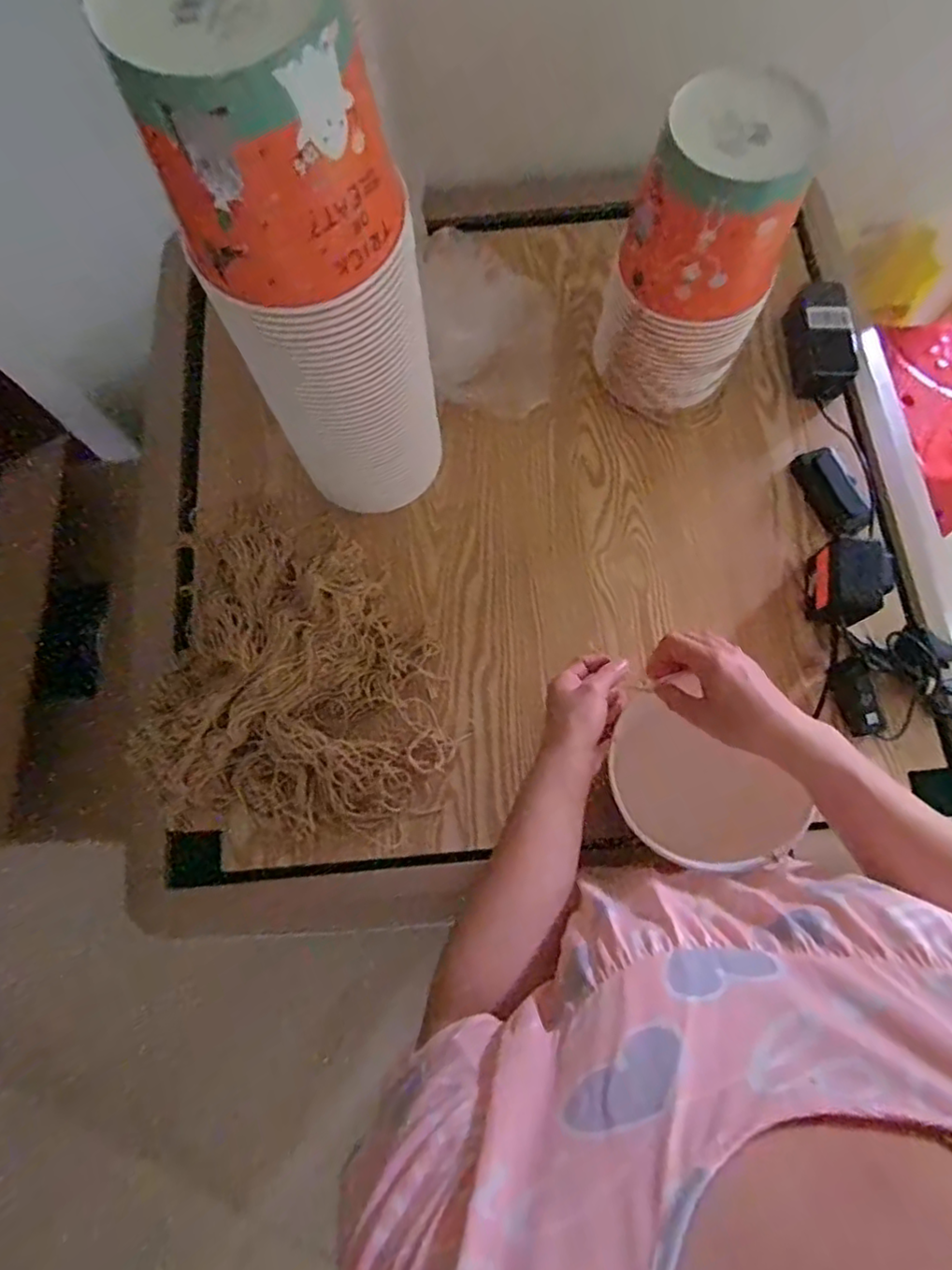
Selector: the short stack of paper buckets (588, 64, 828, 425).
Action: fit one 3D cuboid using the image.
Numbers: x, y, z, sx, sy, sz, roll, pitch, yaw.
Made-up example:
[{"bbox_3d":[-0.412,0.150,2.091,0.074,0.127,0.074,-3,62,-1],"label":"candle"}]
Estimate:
[{"bbox_3d":[0.216,-0.355,0.596,0.145,0.274,0.122,29,77,9],"label":"short stack of paper buckets"}]

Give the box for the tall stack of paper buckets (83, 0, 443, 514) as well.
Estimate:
[{"bbox_3d":[-0.109,-0.252,0.493,0.147,0.443,0.122,-9,75,-2],"label":"tall stack of paper buckets"}]

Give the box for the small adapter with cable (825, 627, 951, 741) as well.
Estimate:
[{"bbox_3d":[0.458,0.050,0.616,0.179,0.034,0.112,0,74,1],"label":"small adapter with cable"}]

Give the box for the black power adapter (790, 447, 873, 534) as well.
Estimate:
[{"bbox_3d":[0.396,-0.160,0.668,0.047,0.021,0.102,-21,75,-5],"label":"black power adapter"}]

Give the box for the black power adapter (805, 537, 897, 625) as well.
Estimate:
[{"bbox_3d":[0.383,-0.053,0.620,0.053,0.074,0.083,1,74,1],"label":"black power adapter"}]

